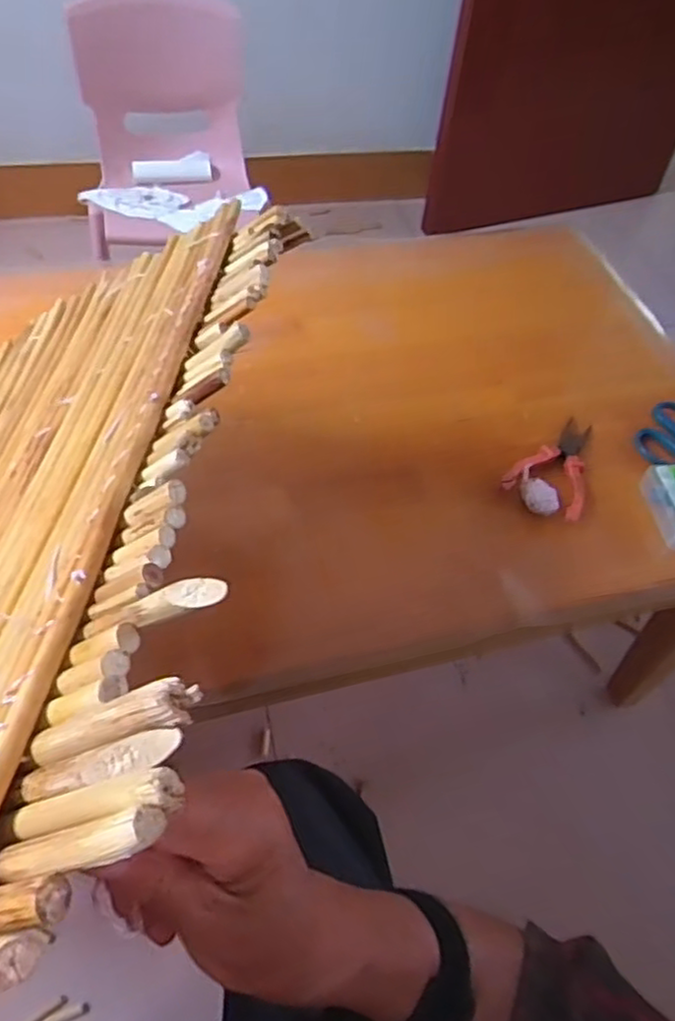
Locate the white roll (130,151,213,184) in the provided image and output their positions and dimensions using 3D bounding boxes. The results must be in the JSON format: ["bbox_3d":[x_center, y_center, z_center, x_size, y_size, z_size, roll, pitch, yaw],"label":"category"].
[{"bbox_3d":[-0.317,-0.648,1.292,0.148,0.046,0.036,-7,52,-11],"label":"white roll"}]

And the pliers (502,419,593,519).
[{"bbox_3d":[0.229,-0.052,0.684,0.077,0.020,0.142,30,54,18],"label":"pliers"}]

